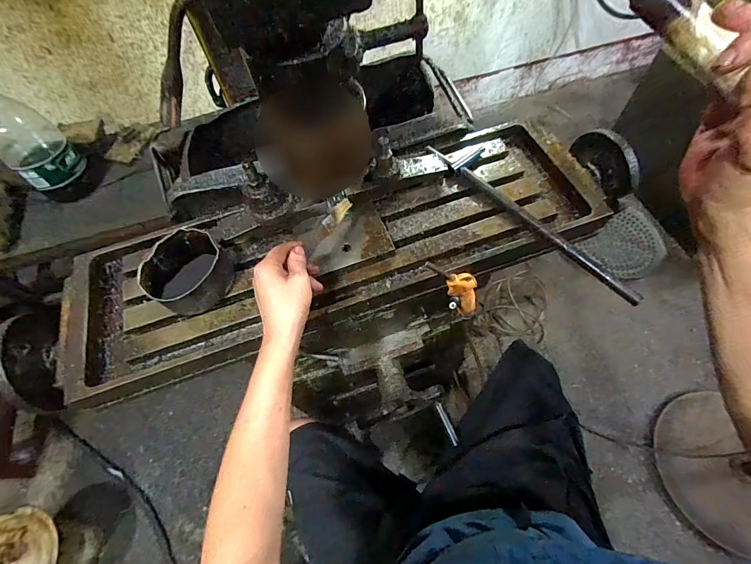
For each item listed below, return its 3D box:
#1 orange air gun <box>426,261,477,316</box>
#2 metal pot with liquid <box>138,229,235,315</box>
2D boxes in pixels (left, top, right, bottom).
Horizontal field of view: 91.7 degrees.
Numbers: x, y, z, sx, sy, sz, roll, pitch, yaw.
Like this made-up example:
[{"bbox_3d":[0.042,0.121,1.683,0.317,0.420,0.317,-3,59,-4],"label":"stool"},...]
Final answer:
[{"bbox_3d":[0.128,0.014,0.547,0.050,0.192,0.029,-14,60,20],"label":"orange air gun"},{"bbox_3d":[-0.257,-0.012,0.508,0.104,0.054,0.105,-1,62,3],"label":"metal pot with liquid"}]

